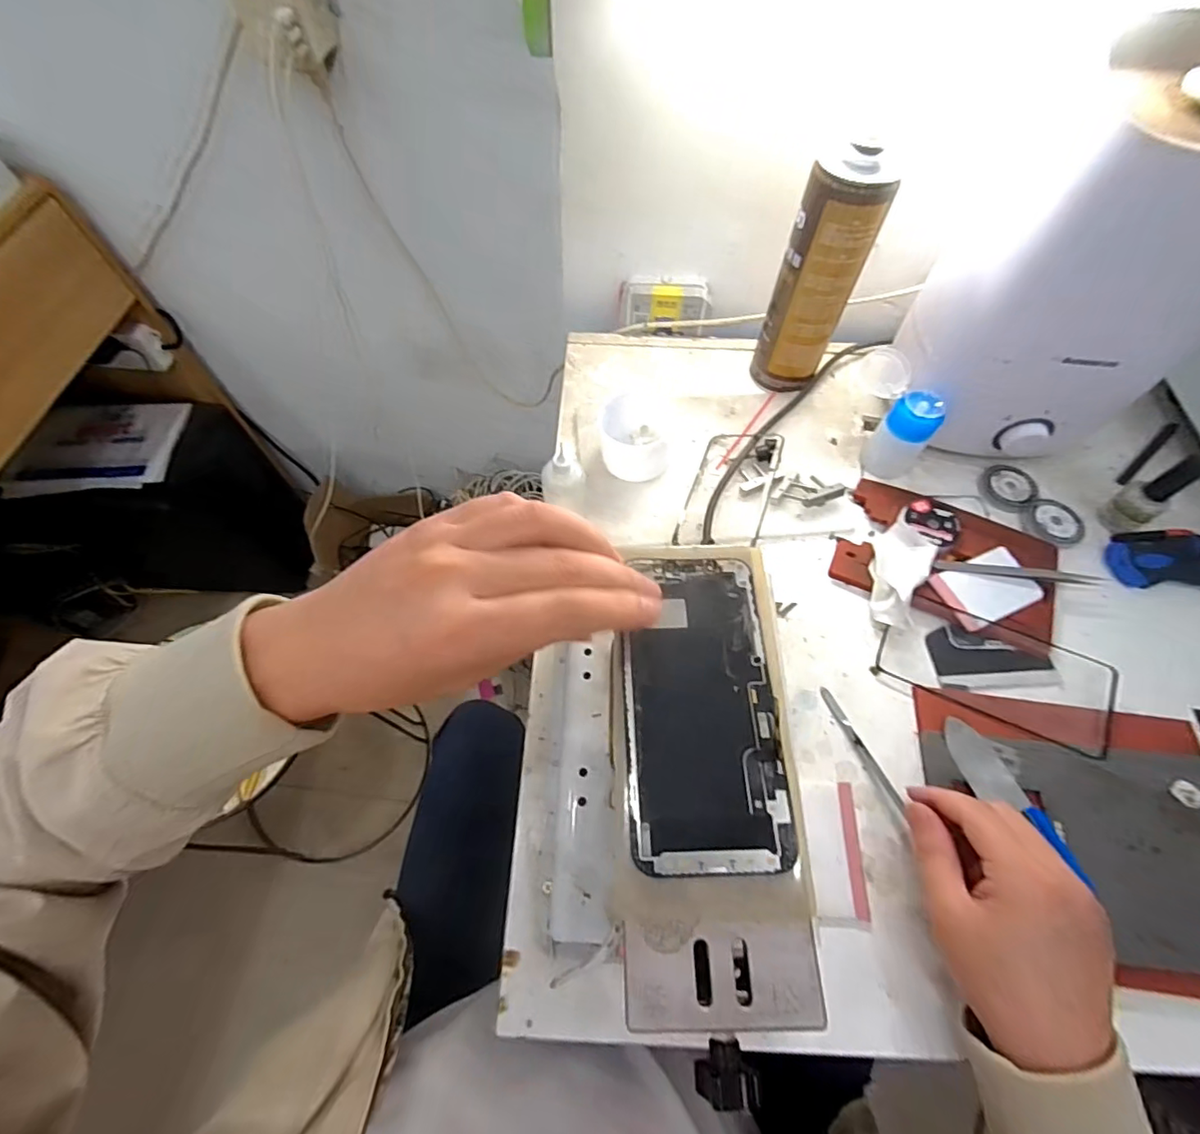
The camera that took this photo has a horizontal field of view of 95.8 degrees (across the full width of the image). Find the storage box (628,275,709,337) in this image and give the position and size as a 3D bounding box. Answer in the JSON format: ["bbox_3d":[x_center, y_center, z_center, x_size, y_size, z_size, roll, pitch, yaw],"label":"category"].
[{"bbox_3d":[0.071,-0.281,0.577,0.084,0.047,0.033,6,62,2],"label":"storage box"}]

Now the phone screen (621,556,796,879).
[{"bbox_3d":[0.047,0.062,0.254,0.070,0.006,0.143,4,62,1],"label":"phone screen"}]

